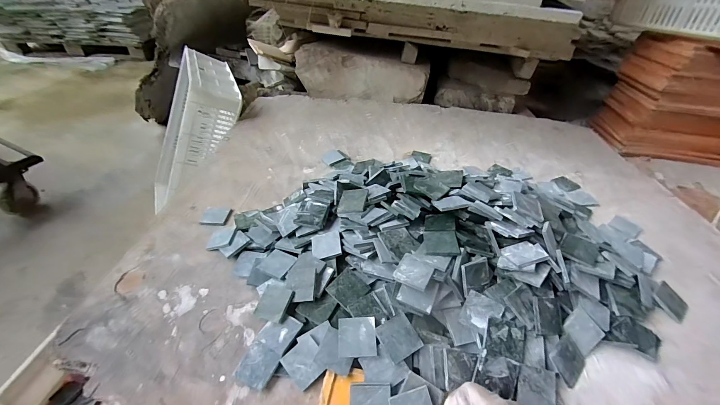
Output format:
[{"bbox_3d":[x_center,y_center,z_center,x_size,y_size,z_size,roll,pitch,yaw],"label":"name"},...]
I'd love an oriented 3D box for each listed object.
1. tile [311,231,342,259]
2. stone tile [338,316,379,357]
[{"bbox_3d":[-0.056,0.070,0.526,0.050,0.007,0.053,-16,49,5],"label":"tile"},{"bbox_3d":[-0.004,0.176,0.417,0.049,0.004,0.048,-5,56,3],"label":"stone tile"}]

